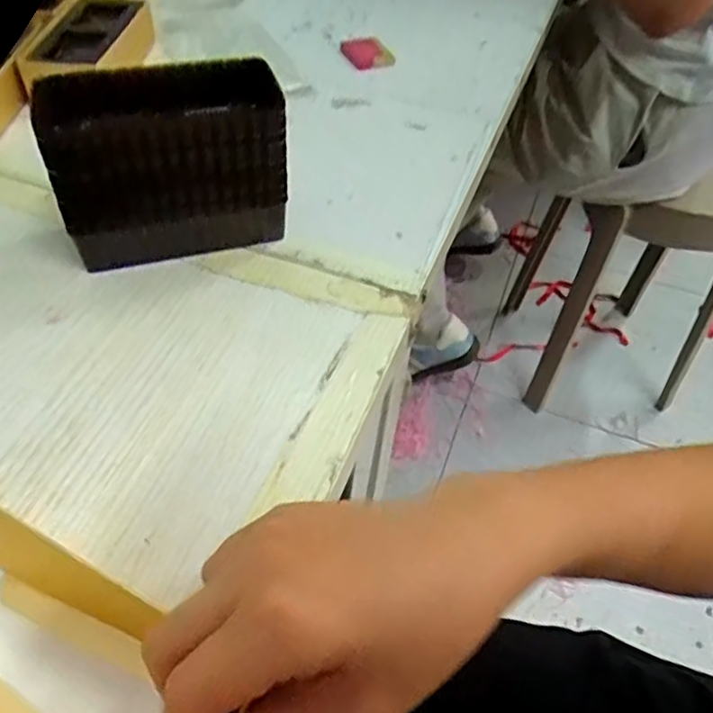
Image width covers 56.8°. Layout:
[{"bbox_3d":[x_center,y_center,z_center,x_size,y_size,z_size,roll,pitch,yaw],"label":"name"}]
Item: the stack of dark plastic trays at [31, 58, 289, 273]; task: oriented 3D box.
[{"bbox_3d":[-0.098,-0.103,0.347,0.112,0.086,0.061,-13,52,-16],"label":"stack of dark plastic trays"}]

